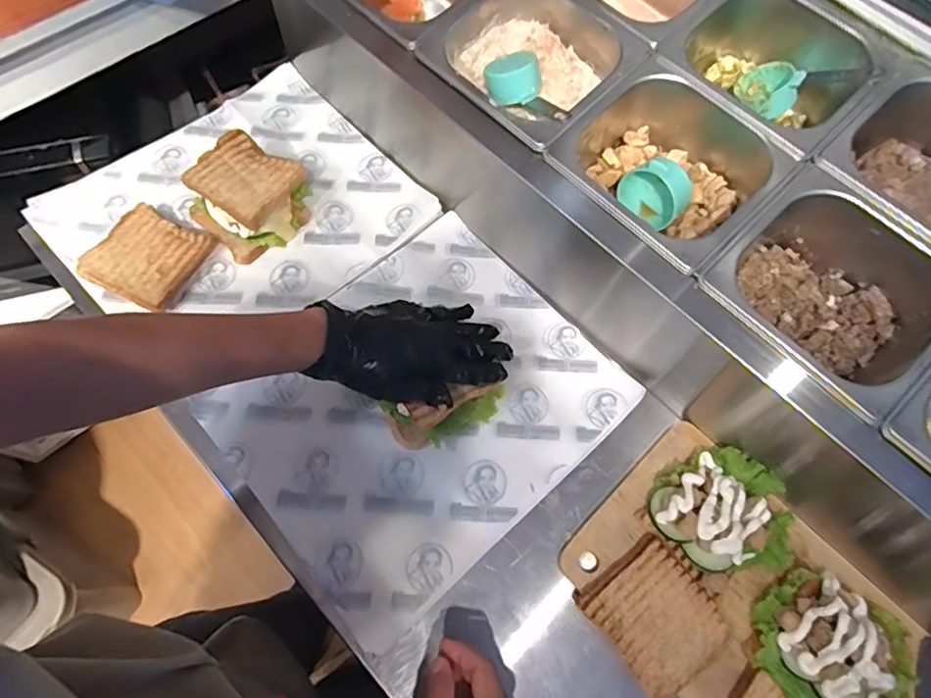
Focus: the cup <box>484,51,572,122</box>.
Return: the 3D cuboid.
[{"bbox_3d":[0.065,-0.257,0.548,0.050,0.036,0.121,-36,74,-16],"label":"cup"}]

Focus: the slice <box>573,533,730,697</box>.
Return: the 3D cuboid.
[{"bbox_3d":[0.163,0.232,0.481,0.093,0.021,0.103,-35,73,-16],"label":"slice"}]

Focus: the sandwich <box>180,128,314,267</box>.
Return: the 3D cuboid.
[{"bbox_3d":[-0.238,-0.169,0.609,0.108,0.065,0.114,40,71,13],"label":"sandwich"}]

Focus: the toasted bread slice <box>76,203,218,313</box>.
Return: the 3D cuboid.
[{"bbox_3d":[-0.341,-0.097,0.595,0.104,0.027,0.099,23,68,7],"label":"toasted bread slice"}]

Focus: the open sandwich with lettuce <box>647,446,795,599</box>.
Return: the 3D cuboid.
[{"bbox_3d":[0.238,0.150,0.500,0.114,0.050,0.119,-34,73,-15],"label":"open sandwich with lettuce"}]

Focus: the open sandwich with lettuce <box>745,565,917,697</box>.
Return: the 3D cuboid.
[{"bbox_3d":[0.311,0.254,0.460,0.127,0.049,0.116,36,70,11],"label":"open sandwich with lettuce"}]

